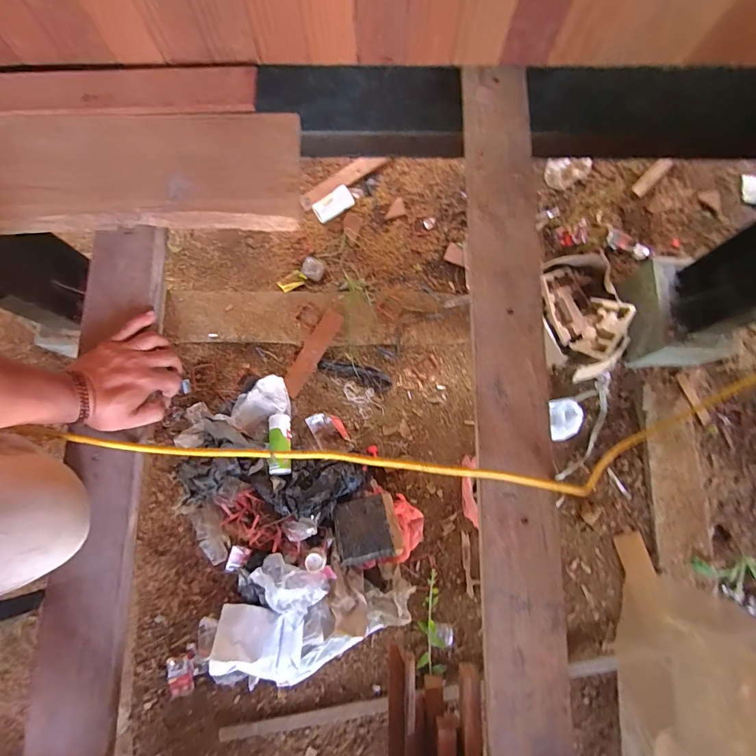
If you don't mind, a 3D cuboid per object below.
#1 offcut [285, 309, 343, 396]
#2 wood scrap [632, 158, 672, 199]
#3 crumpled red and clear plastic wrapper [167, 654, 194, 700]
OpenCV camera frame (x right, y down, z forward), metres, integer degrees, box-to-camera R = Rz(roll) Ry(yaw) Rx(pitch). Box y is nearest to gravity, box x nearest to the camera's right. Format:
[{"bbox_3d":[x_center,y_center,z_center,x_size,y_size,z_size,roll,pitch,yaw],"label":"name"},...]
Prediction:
[{"bbox_3d":[-0.225,-0.087,1.447,0.073,0.020,0.312,28,80,6],"label":"offcut"},{"bbox_3d":[0.958,-0.707,1.486,0.046,0.027,0.188,44,82,8],"label":"wood scrap"},{"bbox_3d":[-0.570,0.858,1.229,0.070,0.009,0.106,-11,79,-2],"label":"crumpled red and clear plastic wrapper"}]

